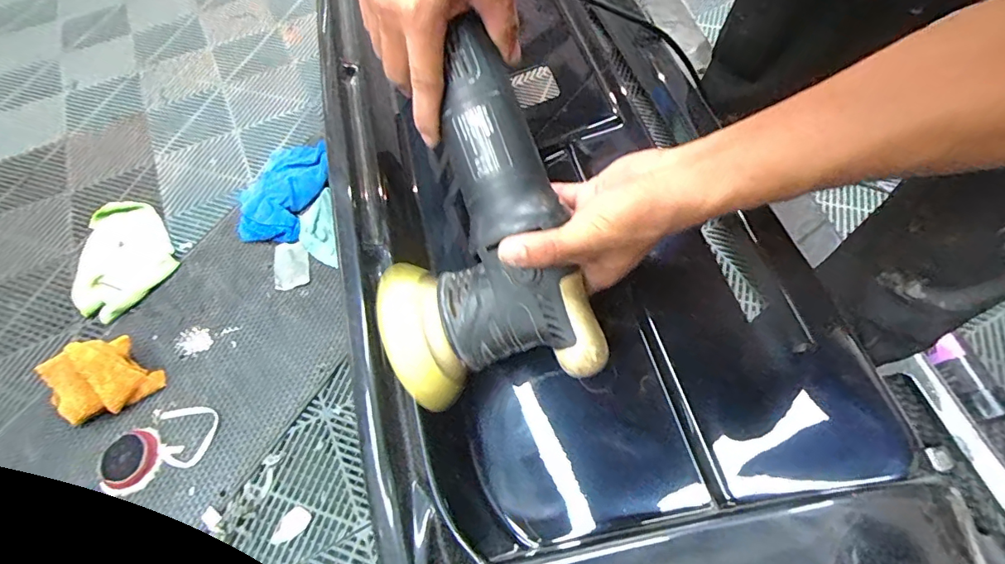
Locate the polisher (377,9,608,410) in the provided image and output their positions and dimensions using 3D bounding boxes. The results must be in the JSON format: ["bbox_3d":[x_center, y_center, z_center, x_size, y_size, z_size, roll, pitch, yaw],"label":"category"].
[{"bbox_3d":[-0.020,-0.046,0.391,0.145,0.125,0.238,-15,92,14],"label":"polisher"}]

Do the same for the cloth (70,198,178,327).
[{"bbox_3d":[-0.799,-0.057,1.006,0.193,0.034,0.271,-34,64,-15],"label":"cloth"}]

